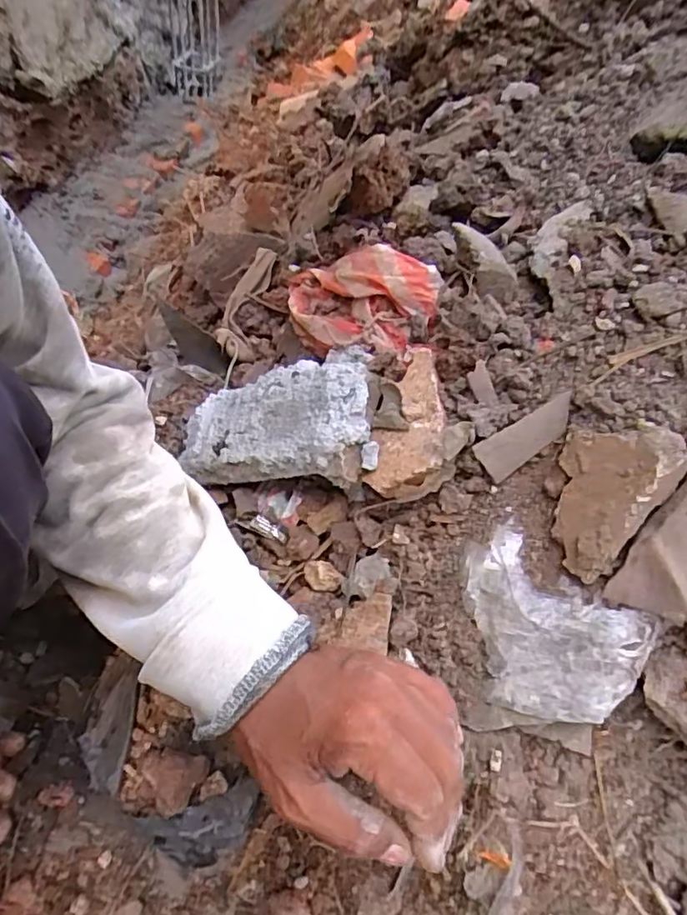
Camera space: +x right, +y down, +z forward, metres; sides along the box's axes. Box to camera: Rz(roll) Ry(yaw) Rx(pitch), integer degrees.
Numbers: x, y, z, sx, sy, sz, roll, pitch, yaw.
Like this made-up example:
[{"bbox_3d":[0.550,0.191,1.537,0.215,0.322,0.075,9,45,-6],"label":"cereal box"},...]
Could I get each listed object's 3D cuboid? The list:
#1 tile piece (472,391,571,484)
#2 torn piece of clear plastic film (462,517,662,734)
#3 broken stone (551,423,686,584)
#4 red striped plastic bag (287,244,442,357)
[{"bbox_3d":[0.110,-0.012,0.350,0.062,0.026,0.005,-35,6,6],"label":"tile piece"},{"bbox_3d":[0.110,0.115,0.348,0.107,0.113,0.015,28,17,18],"label":"torn piece of clear plastic film"},{"bbox_3d":[0.142,0.019,0.325,0.018,0.088,0.055,8,26,-48],"label":"broken stone"},{"bbox_3d":[0.002,-0.124,0.464,0.148,0.090,0.040,8,-6,43],"label":"red striped plastic bag"}]

